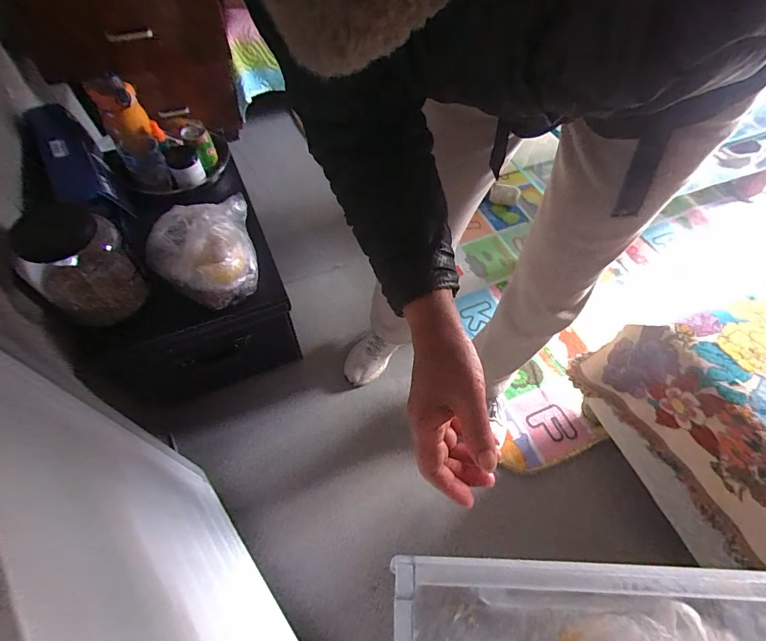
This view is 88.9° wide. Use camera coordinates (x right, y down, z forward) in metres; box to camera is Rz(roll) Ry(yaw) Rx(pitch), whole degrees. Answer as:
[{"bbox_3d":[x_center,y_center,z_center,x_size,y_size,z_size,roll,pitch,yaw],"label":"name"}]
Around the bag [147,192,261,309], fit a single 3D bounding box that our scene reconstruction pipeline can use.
[{"bbox_3d":[-0.351,-0.131,0.761,0.188,0.149,0.166,-11,59,-10],"label":"bag"}]

